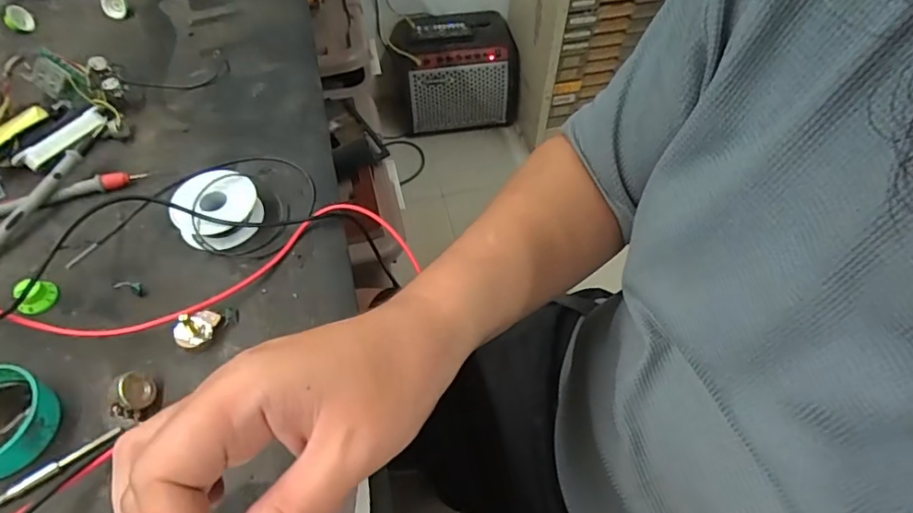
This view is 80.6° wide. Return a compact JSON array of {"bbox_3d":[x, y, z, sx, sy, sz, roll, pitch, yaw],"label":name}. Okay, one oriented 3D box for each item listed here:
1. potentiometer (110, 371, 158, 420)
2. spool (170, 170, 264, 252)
[{"bbox_3d":[-0.196,0.084,0.325,0.024,0.015,0.028,3,67,-36],"label":"potentiometer"},{"bbox_3d":[-0.180,-0.036,0.407,0.058,0.027,0.059,1,54,-2],"label":"spool"}]

